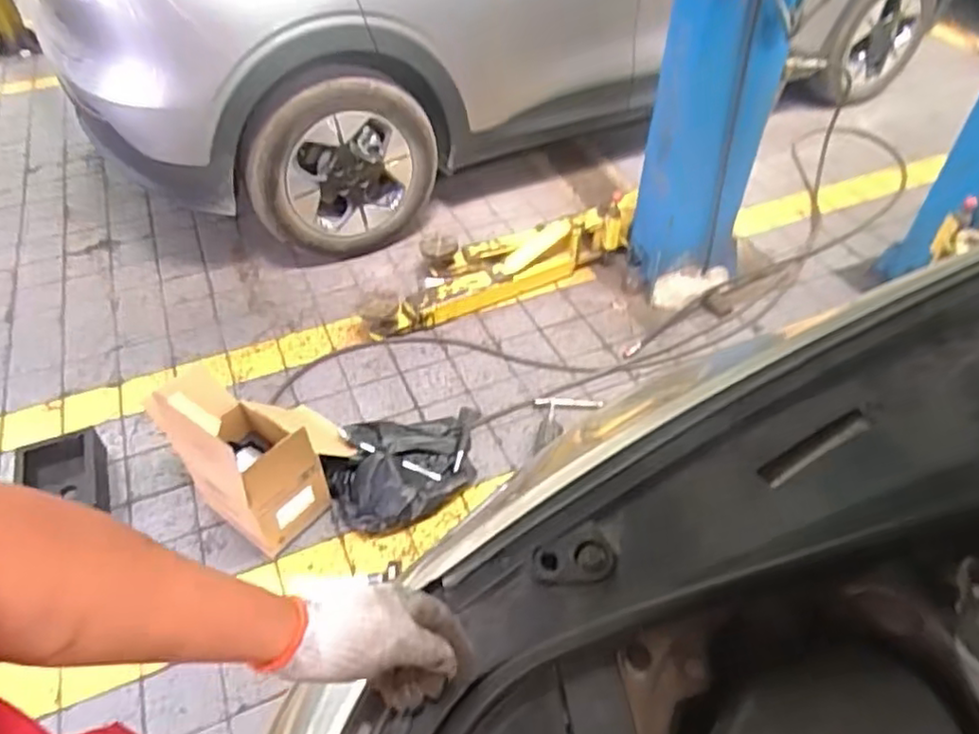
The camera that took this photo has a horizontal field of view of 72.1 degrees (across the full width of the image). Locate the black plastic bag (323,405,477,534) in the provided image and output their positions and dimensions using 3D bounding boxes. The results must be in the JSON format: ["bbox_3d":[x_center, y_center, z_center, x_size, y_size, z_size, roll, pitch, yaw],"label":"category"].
[{"bbox_3d":[-0.199,0.241,1.688,0.409,0.130,0.330,-11,46,-11],"label":"black plastic bag"}]

